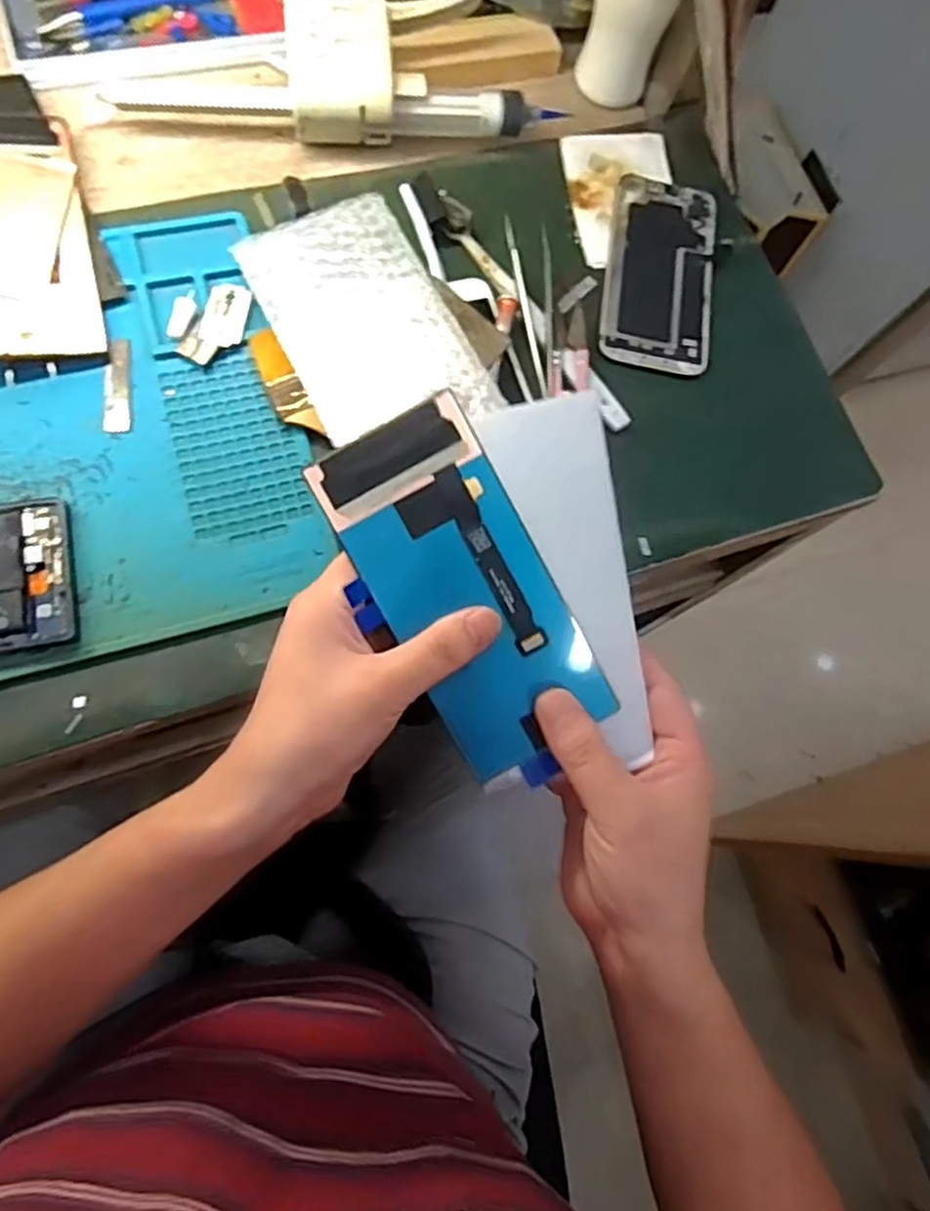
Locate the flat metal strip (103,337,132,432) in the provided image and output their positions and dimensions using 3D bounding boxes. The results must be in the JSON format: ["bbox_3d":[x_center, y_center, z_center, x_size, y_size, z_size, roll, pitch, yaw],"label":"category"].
[{"bbox_3d":[-0.192,-0.122,0.387,0.014,0.004,0.055,-3,75,-9],"label":"flat metal strip"}]

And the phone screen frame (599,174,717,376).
[{"bbox_3d":[0.128,-0.217,0.461,0.070,0.012,0.145,11,73,-5],"label":"phone screen frame"}]

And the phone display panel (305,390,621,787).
[{"bbox_3d":[0.000,-0.003,0.311,0.075,0.005,0.162,-30,96,3],"label":"phone display panel"}]

